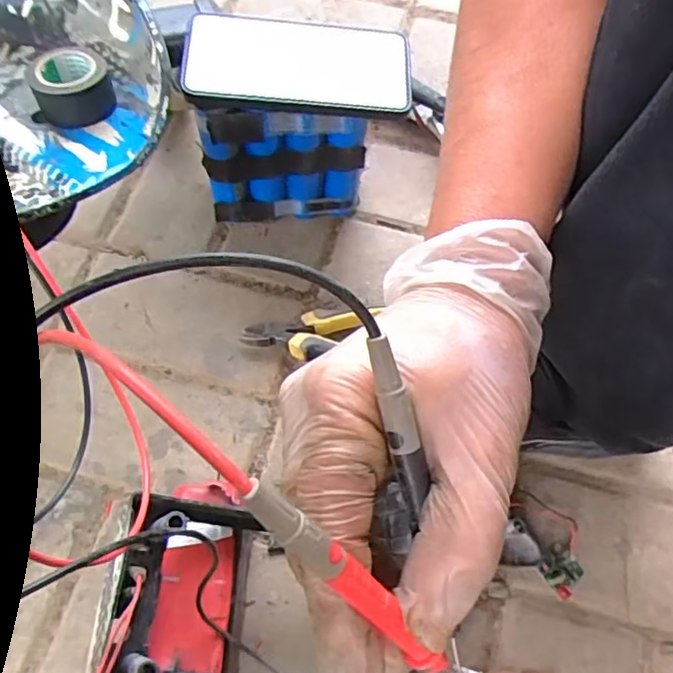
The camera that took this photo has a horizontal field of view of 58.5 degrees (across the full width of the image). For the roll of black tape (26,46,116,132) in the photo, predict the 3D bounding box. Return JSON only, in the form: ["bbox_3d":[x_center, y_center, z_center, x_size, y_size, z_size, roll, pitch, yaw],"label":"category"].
[{"bbox_3d":[-0.167,-0.155,0.376,0.049,0.025,0.047,1,65,-2],"label":"roll of black tape"}]

